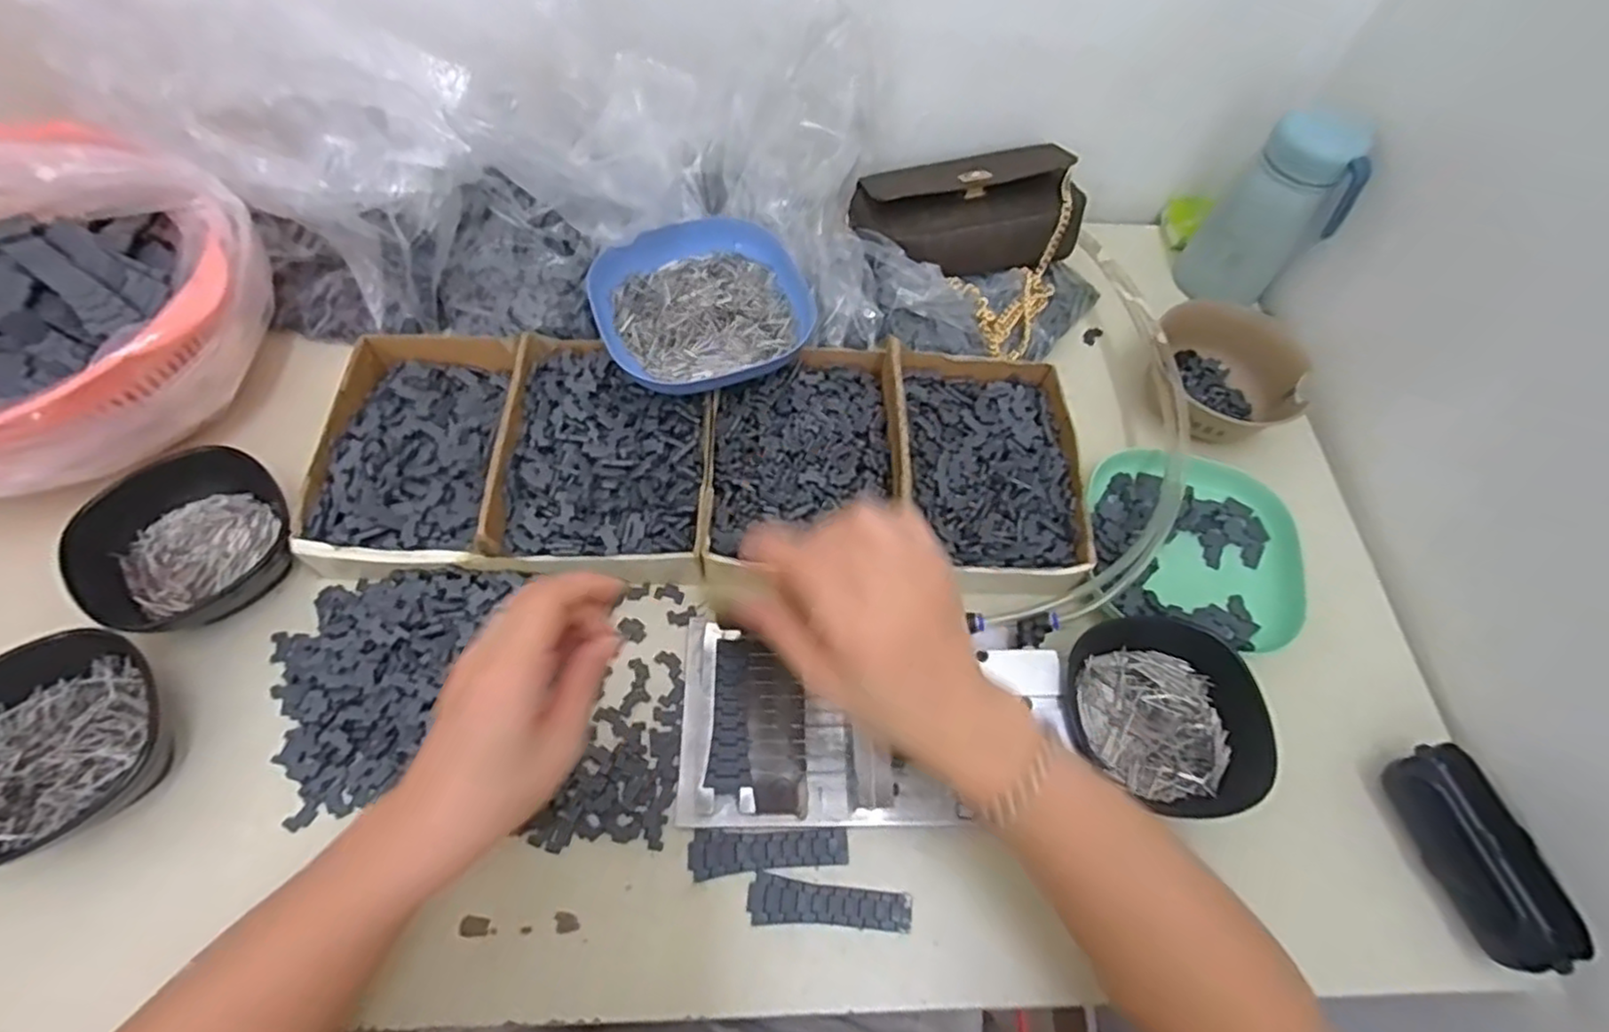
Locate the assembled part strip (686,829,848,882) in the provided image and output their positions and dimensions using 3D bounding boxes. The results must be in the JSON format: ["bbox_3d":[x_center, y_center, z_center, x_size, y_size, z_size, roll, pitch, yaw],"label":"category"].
[{"bbox_3d":[-0.020,0.181,0.385,0.085,0.004,0.021,-2,61,-5],"label":"assembled part strip"}]

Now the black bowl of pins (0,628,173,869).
[{"bbox_3d":[-0.390,0.121,0.368,0.096,0.047,0.105,2,61,-3],"label":"black bowl of pins"}]

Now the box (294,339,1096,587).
[{"bbox_3d":[-0.061,-0.044,0.470,0.486,0.036,0.182,0,61,-3],"label":"box"}]

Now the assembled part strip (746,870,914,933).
[{"bbox_3d":[0.014,0.205,0.374,0.086,0.004,0.022,7,61,0],"label":"assembled part strip"}]

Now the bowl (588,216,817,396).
[{"bbox_3d":[-0.070,-0.148,0.499,0.149,0.031,0.133,-10,62,-9],"label":"bowl"}]

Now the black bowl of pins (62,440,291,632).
[{"bbox_3d":[-0.368,0.015,0.423,0.111,0.039,0.106,39,66,17],"label":"black bowl of pins"}]

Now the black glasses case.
[{"bbox_3d":[0.379,0.188,0.399,0.054,0.029,0.108,-6,61,-7],"label":"black glasses case"}]

